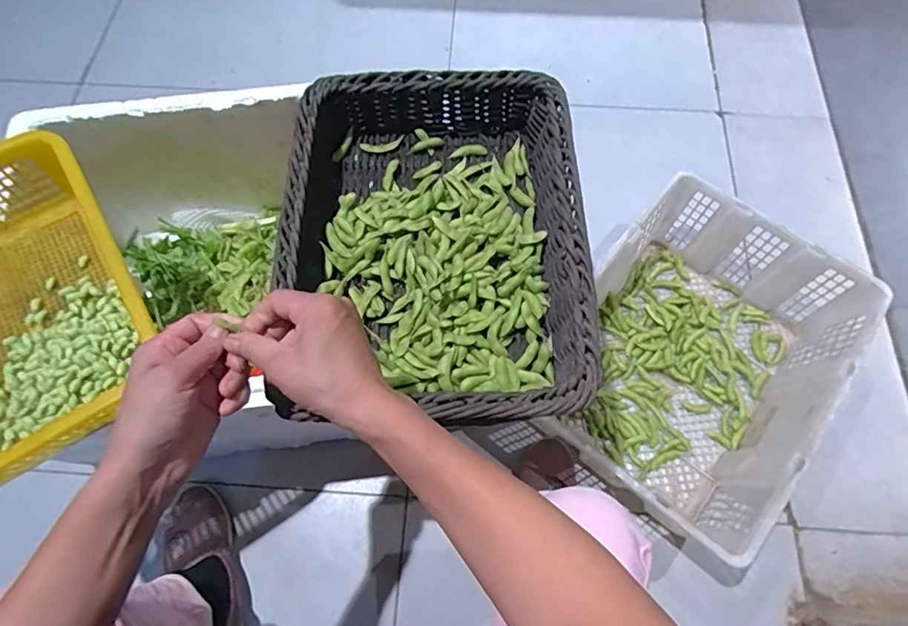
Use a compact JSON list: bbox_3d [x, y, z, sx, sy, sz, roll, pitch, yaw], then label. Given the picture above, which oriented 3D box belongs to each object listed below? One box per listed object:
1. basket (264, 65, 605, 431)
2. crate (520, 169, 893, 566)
[{"bbox_3d":[-0.018,-0.077,0.543,0.291,0.083,0.381,-1,67,0],"label":"basket"},{"bbox_3d":[0.356,0.068,0.788,0.342,0.170,0.469,36,72,15],"label":"crate"}]

